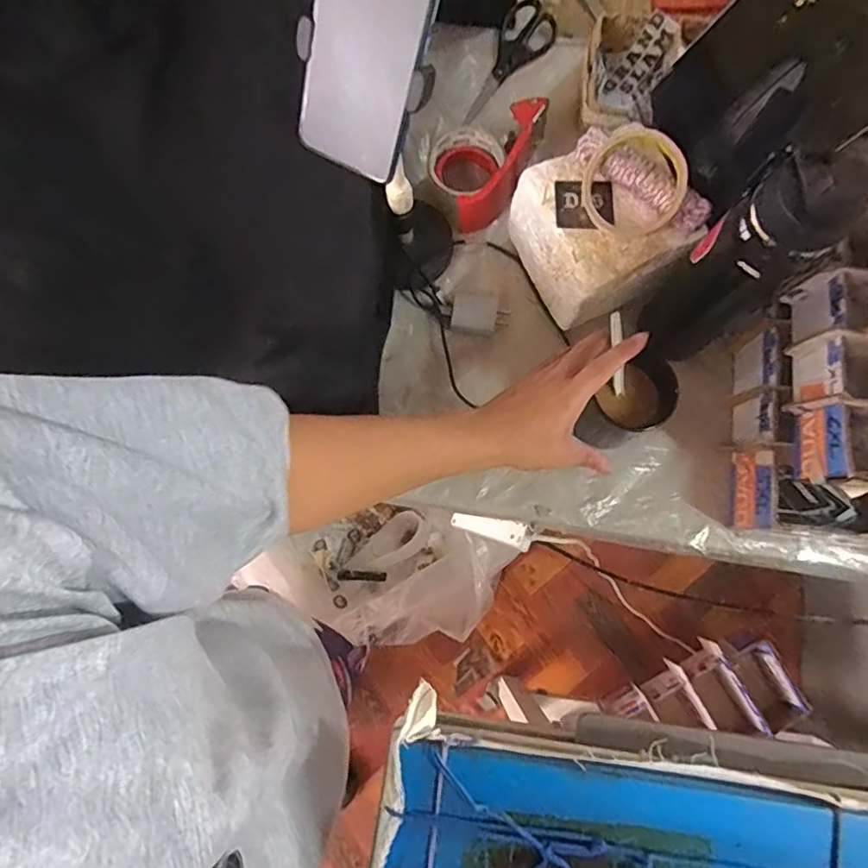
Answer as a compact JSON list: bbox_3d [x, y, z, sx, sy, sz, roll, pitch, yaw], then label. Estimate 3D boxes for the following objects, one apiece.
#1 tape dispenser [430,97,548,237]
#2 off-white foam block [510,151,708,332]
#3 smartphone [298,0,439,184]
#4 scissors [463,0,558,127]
[{"bbox_3d":[0.052,-0.309,0.645,0.101,0.061,0.157,19,80,3],"label":"tape dispenser"},{"bbox_3d":[0.160,-0.201,0.588,0.110,0.127,0.147,-27,81,-6],"label":"off-white foam block"},{"bbox_3d":[-0.041,-0.247,0.346,0.075,0.162,0.015,28,42,4],"label":"smartphone"},{"bbox_3d":[0.088,-0.453,0.692,0.064,0.009,0.182,34,86,1],"label":"scissors"}]

